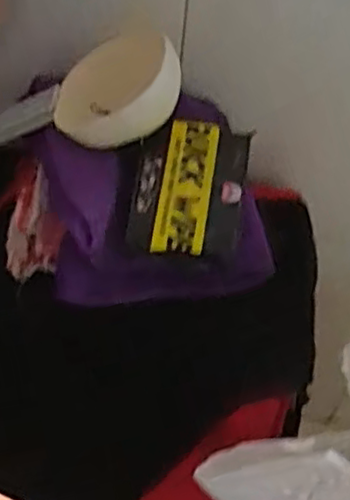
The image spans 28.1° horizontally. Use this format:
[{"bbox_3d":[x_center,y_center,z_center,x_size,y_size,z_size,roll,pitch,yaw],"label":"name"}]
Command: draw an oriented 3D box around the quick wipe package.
[{"bbox_3d":[0.011,-0.042,0.486,0.078,0.015,0.102,10,66,-9],"label":"quick wipe package"}]

